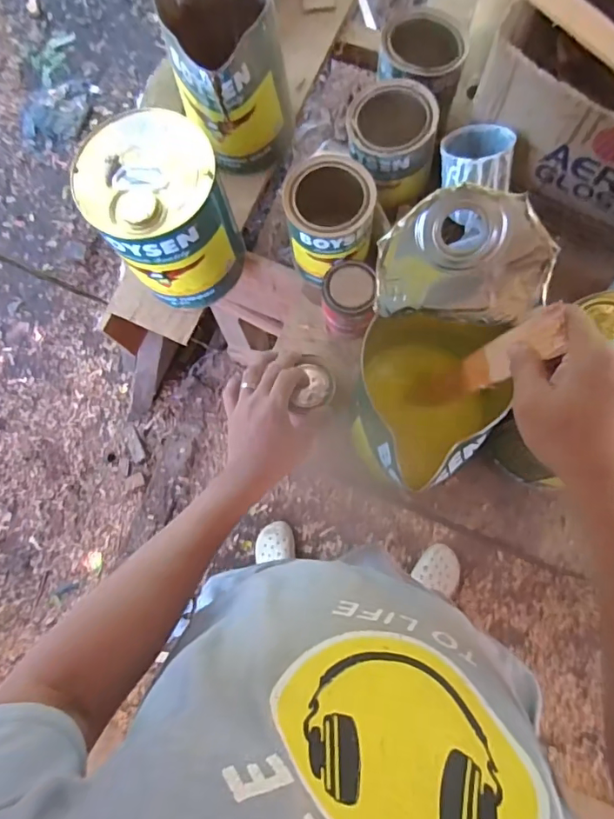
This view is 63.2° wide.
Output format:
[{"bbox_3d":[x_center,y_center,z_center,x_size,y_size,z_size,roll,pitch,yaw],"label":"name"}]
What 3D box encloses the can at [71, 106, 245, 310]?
[{"bbox_3d":[-0.178,-0.251,0.663,0.154,0.192,0.161,0,79,2],"label":"can"}]

